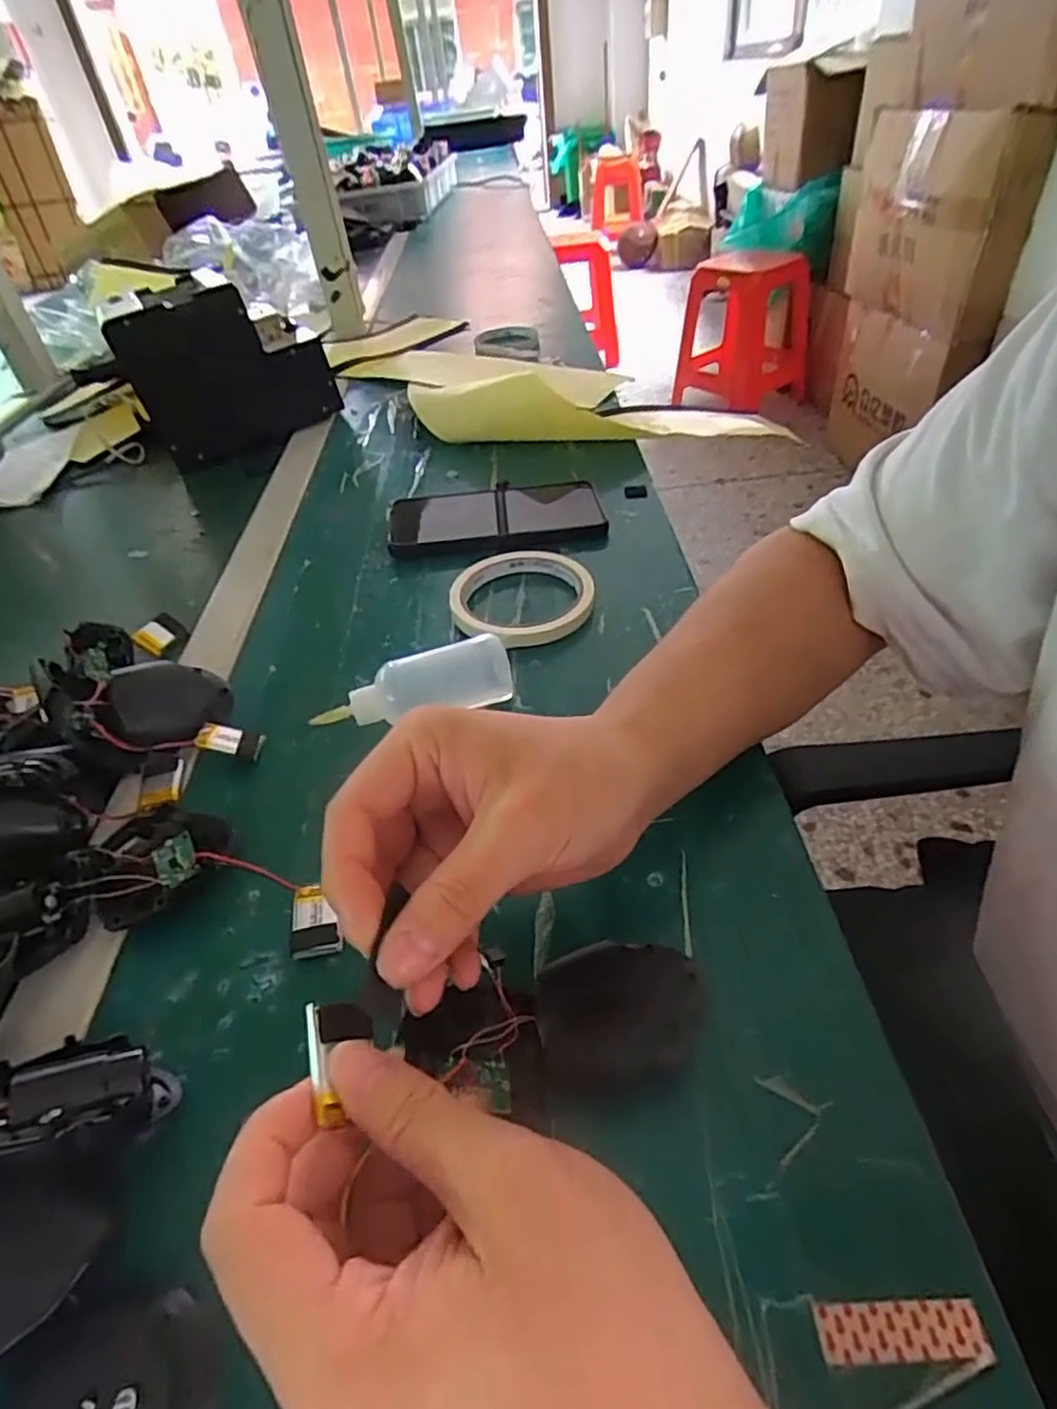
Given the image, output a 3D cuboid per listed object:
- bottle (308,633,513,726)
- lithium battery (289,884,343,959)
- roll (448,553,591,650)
[{"bbox_3d":[-0.062,-0.008,0.381,0.104,0.033,0.028,-13,43,-7],"label":"bottle"},{"bbox_3d":[-0.090,0.092,0.296,0.020,0.008,0.032,-12,42,-5],"label":"lithium battery"},{"bbox_3d":[-0.004,-0.071,0.456,0.092,0.018,0.090,-4,42,4],"label":"roll"}]

